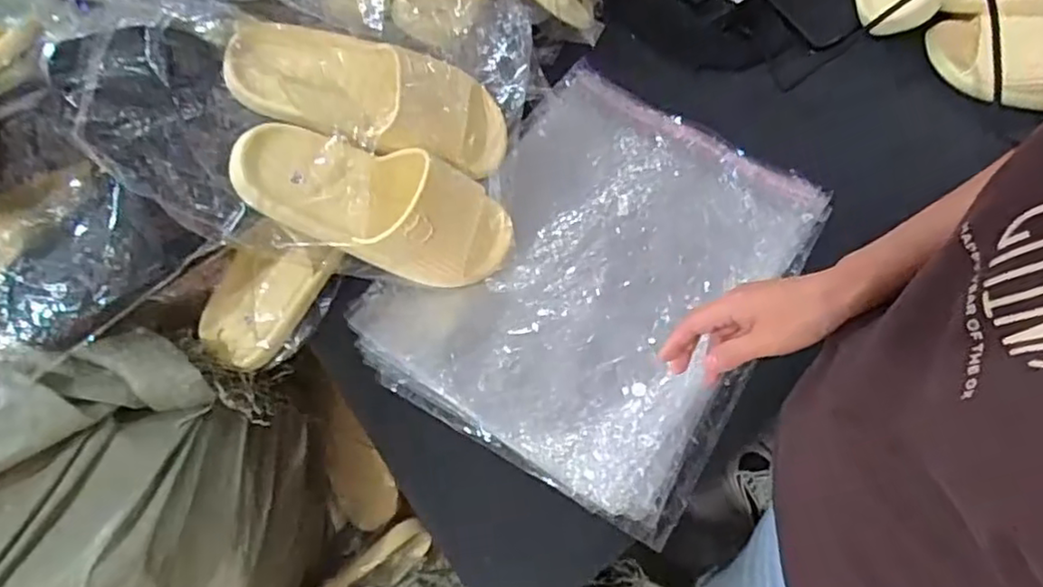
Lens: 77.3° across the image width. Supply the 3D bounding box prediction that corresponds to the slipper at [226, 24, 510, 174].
[{"bbox_3d":[-0.130,-0.179,0.586,0.239,0.075,0.102,15,64,-8],"label":"slipper"}]

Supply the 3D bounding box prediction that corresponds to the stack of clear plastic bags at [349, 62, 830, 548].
[{"bbox_3d":[0.076,-0.029,0.627,0.324,0.033,0.406,29,68,16],"label":"stack of clear plastic bags"}]

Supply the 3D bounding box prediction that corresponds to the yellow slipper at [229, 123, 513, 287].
[{"bbox_3d":[-0.119,-0.081,0.576,0.252,0.064,0.099,17,61,-23],"label":"yellow slipper"}]

